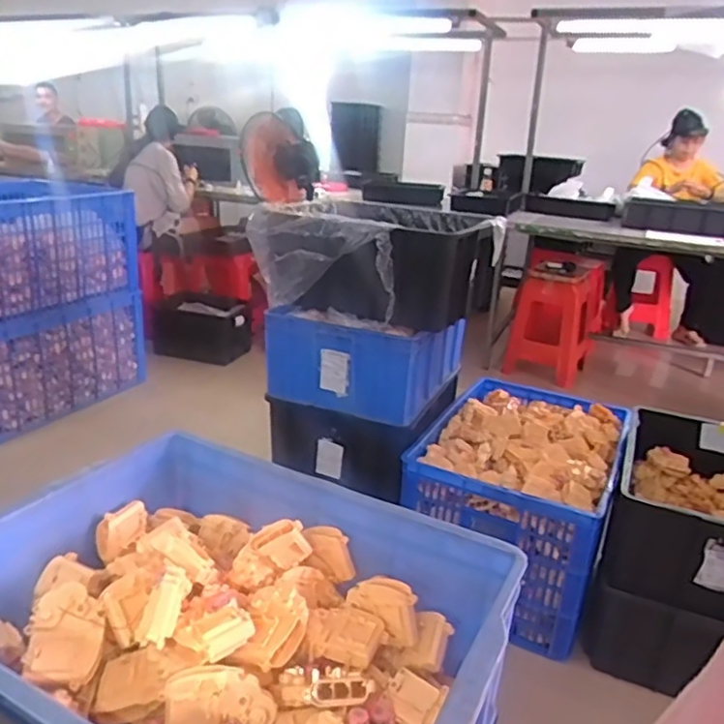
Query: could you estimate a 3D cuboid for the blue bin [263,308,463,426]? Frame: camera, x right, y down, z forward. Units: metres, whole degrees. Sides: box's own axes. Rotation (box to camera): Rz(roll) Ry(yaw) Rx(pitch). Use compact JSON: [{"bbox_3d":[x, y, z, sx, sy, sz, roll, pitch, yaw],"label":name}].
[{"bbox_3d":[0.040,-0.031,1.779,0.450,0.246,0.480,11,22,19],"label":"blue bin"}]

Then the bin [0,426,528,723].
[{"bbox_3d":[-0.146,0.314,0.675,0.531,0.222,0.410,14,22,25],"label":"bin"}]

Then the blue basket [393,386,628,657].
[{"bbox_3d":[0.447,0.345,1.774,0.480,0.375,0.734,12,22,22],"label":"blue basket"}]

